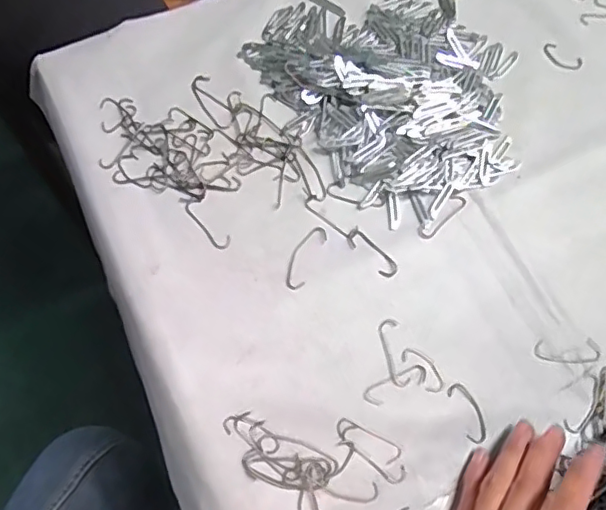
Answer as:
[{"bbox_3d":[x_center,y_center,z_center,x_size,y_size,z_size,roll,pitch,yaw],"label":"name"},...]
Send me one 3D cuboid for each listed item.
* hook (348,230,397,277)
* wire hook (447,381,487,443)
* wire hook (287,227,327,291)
[{"bbox_3d":[0.048,-0.001,0.392,0.013,0.004,0.041,-42,75,-16],"label":"hook"},{"bbox_3d":[0.104,0.097,0.356,0.015,0.004,0.037,-19,71,-9],"label":"wire hook"},{"bbox_3d":[0.001,0.001,0.392,0.016,0.004,0.049,25,70,8],"label":"wire hook"}]

